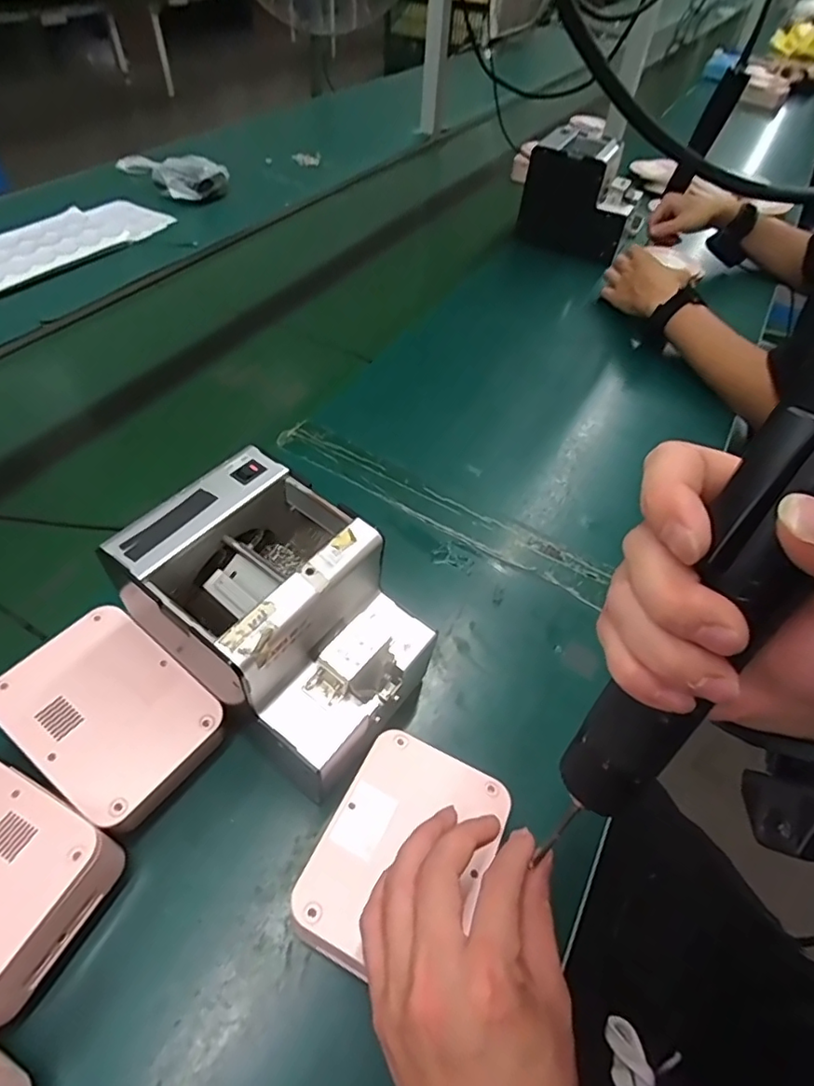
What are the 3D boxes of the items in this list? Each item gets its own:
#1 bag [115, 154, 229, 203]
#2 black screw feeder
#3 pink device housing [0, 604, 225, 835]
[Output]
[{"bbox_3d":[-0.435,-0.677,1.040,0.192,0.054,0.097,-4,51,-8],"label":"bag"},{"bbox_3d":[0.293,-0.577,0.946,0.183,0.161,0.128,22,52,13],"label":"black screw feeder"},{"bbox_3d":[-0.198,0.115,0.377,0.132,0.029,0.097,38,58,10],"label":"pink device housing"}]

